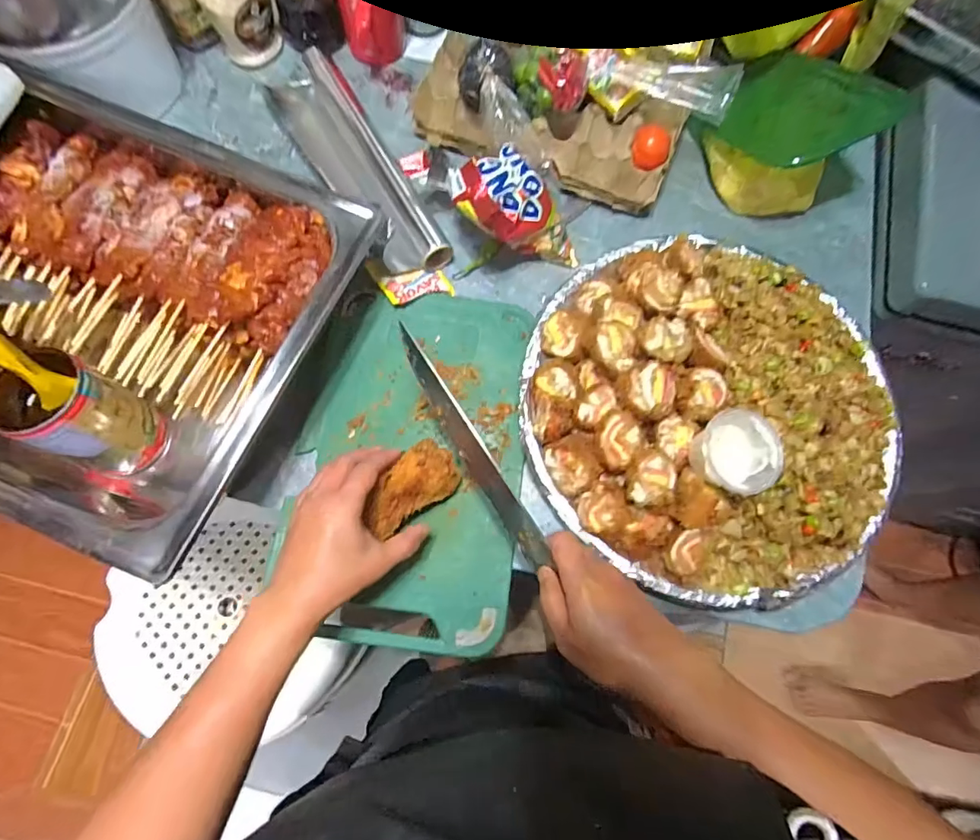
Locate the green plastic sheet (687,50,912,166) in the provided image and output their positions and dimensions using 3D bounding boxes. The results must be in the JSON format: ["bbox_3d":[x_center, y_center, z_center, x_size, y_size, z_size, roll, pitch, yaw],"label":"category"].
[{"bbox_3d":[0.337,-0.341,0.537,0.186,0.035,0.186,-45,54,-7],"label":"green plastic sheet"}]

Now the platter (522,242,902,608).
[{"bbox_3d":[0.206,-0.022,0.451,0.340,0.065,0.352,1,73,-2],"label":"platter"}]

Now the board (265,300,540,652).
[{"bbox_3d":[-0.075,0.032,0.471,0.212,0.016,0.338,7,73,0],"label":"board"}]

